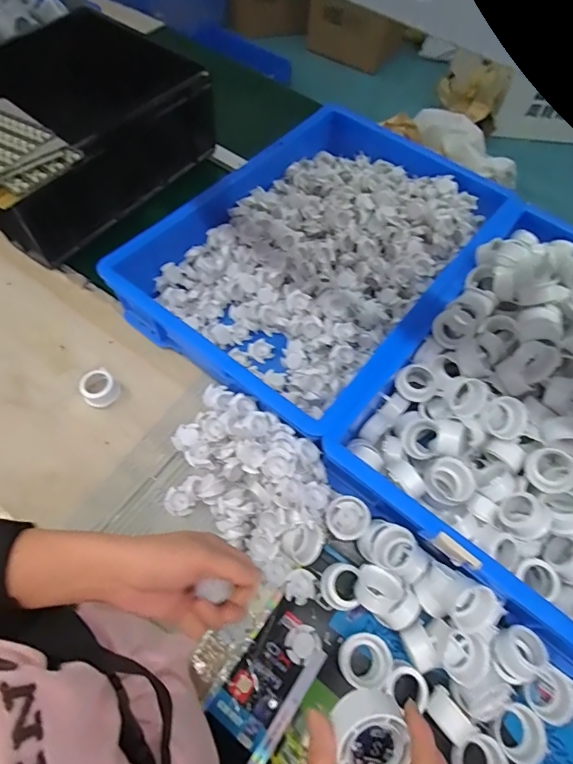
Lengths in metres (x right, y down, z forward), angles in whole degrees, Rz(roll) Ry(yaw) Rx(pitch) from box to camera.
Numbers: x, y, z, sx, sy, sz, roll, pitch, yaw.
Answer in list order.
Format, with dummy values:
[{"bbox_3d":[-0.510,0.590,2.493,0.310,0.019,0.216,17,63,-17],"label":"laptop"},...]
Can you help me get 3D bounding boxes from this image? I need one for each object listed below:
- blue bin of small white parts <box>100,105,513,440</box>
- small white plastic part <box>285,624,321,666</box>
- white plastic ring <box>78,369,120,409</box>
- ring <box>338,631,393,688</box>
[{"bbox_3d":[0.065,-0.225,0.736,0.414,0.118,0.598,36,67,15],"label":"blue bin of small white parts"},{"bbox_3d":[0.020,0.316,0.516,0.040,0.006,0.038,2,62,-3],"label":"small white plastic part"},{"bbox_3d":[-0.283,0.011,0.652,0.053,0.032,0.055,1,63,-2],"label":"white plastic ring"},{"bbox_3d":[0.092,0.323,0.503,0.058,0.033,0.055,-4,70,11],"label":"ring"}]

